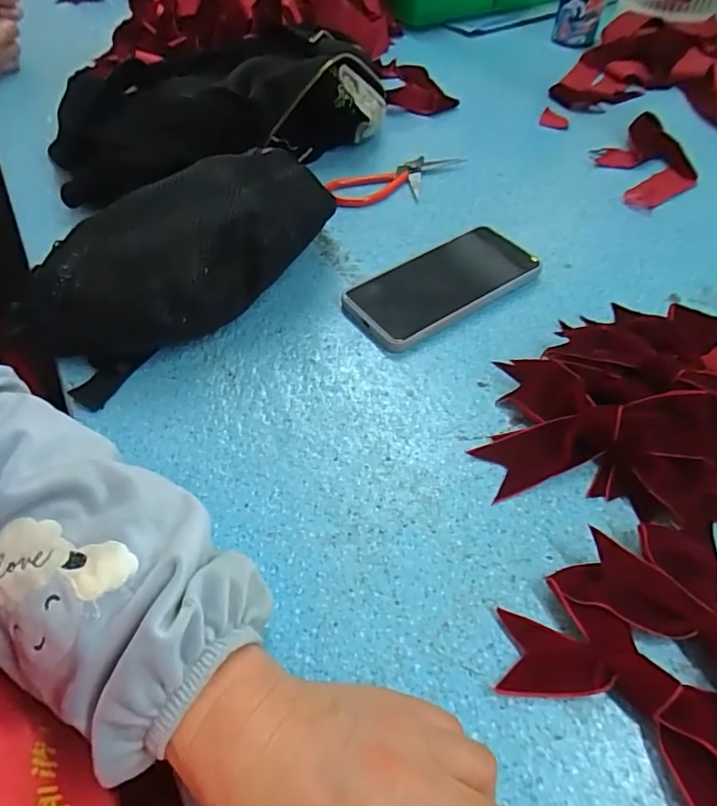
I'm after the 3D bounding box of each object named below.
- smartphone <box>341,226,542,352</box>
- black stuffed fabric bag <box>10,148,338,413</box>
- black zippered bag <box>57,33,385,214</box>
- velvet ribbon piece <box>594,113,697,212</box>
[{"bbox_3d":[0.070,-0.103,0.464,0.167,0.017,0.081,-29,56,-20],"label":"smartphone"},{"bbox_3d":[-0.127,-0.108,0.424,0.249,0.092,0.120,-37,60,-25],"label":"black stuffed fabric bag"},{"bbox_3d":[-0.150,-0.311,0.585,0.346,0.097,0.175,-26,55,-18],"label":"black zippered bag"},{"bbox_3d":[0.309,-0.264,0.592,0.088,0.020,0.154,-5,52,-3],"label":"velvet ribbon piece"}]

